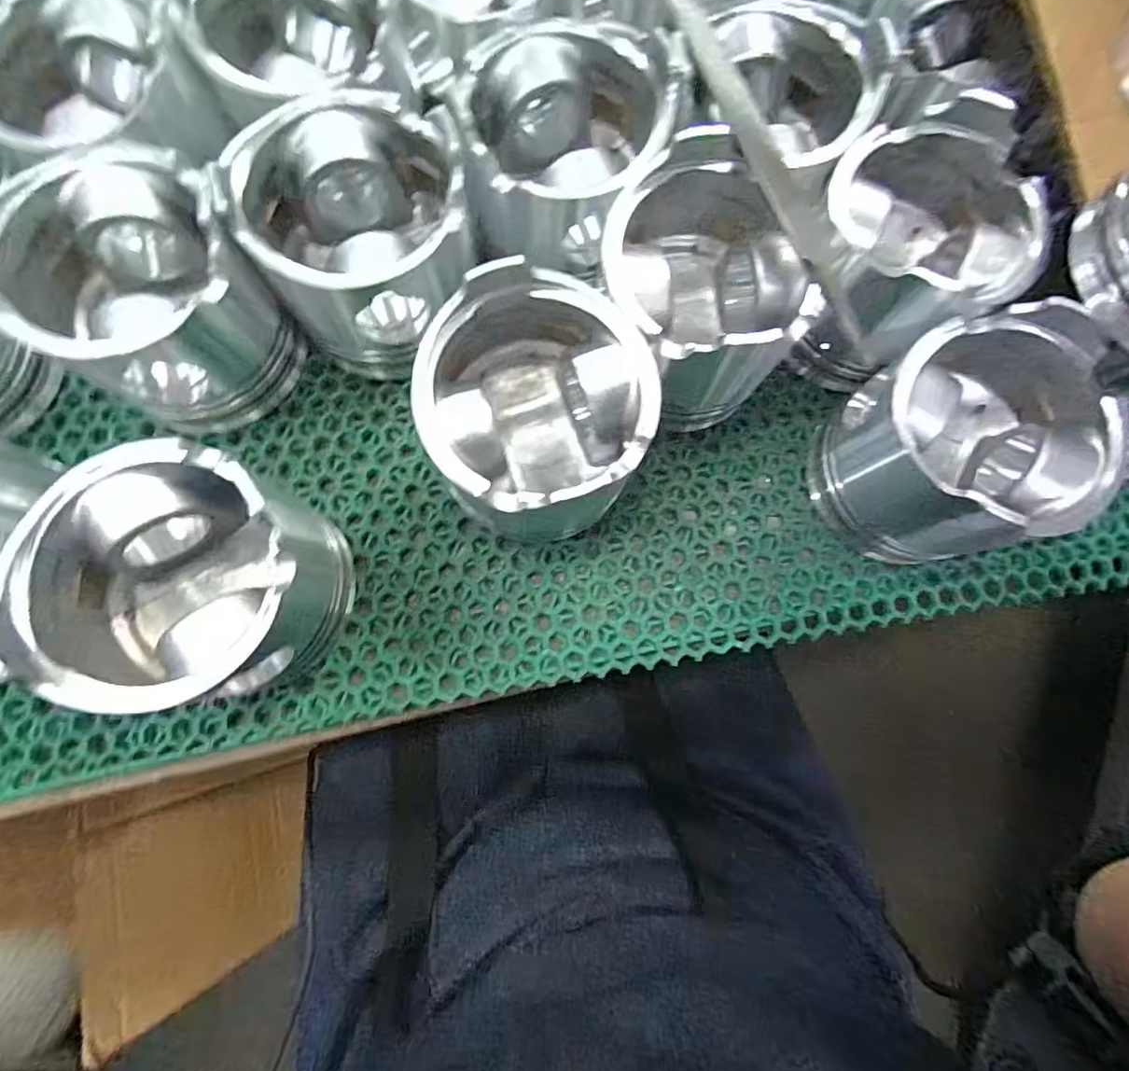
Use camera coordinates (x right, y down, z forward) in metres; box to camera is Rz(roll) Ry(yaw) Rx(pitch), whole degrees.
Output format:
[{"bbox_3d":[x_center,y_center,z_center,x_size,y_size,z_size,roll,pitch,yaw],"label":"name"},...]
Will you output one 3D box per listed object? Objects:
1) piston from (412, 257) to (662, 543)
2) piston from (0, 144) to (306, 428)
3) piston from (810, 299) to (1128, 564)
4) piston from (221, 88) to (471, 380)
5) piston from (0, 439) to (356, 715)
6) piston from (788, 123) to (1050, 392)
[{"bbox_3d":[-0.012,-0.050,0.242,0.090,0.083,0.090,1,77,-3],"label":"piston"},{"bbox_3d":[-0.177,-0.104,0.244,0.091,0.085,0.091,32,79,4],"label":"piston"},{"bbox_3d":[0.168,-0.036,0.249,0.095,0.083,0.090,-13,80,-5],"label":"piston"},{"bbox_3d":[-0.089,-0.132,0.250,0.090,0.082,0.093,1,77,-3],"label":"piston"},{"bbox_3d":[-0.143,0.017,0.221,0.092,0.085,0.089,1,81,-3],"label":"piston"},{"bbox_3d":[0.156,-0.129,0.266,0.088,0.082,0.090,-41,83,-9],"label":"piston"}]

